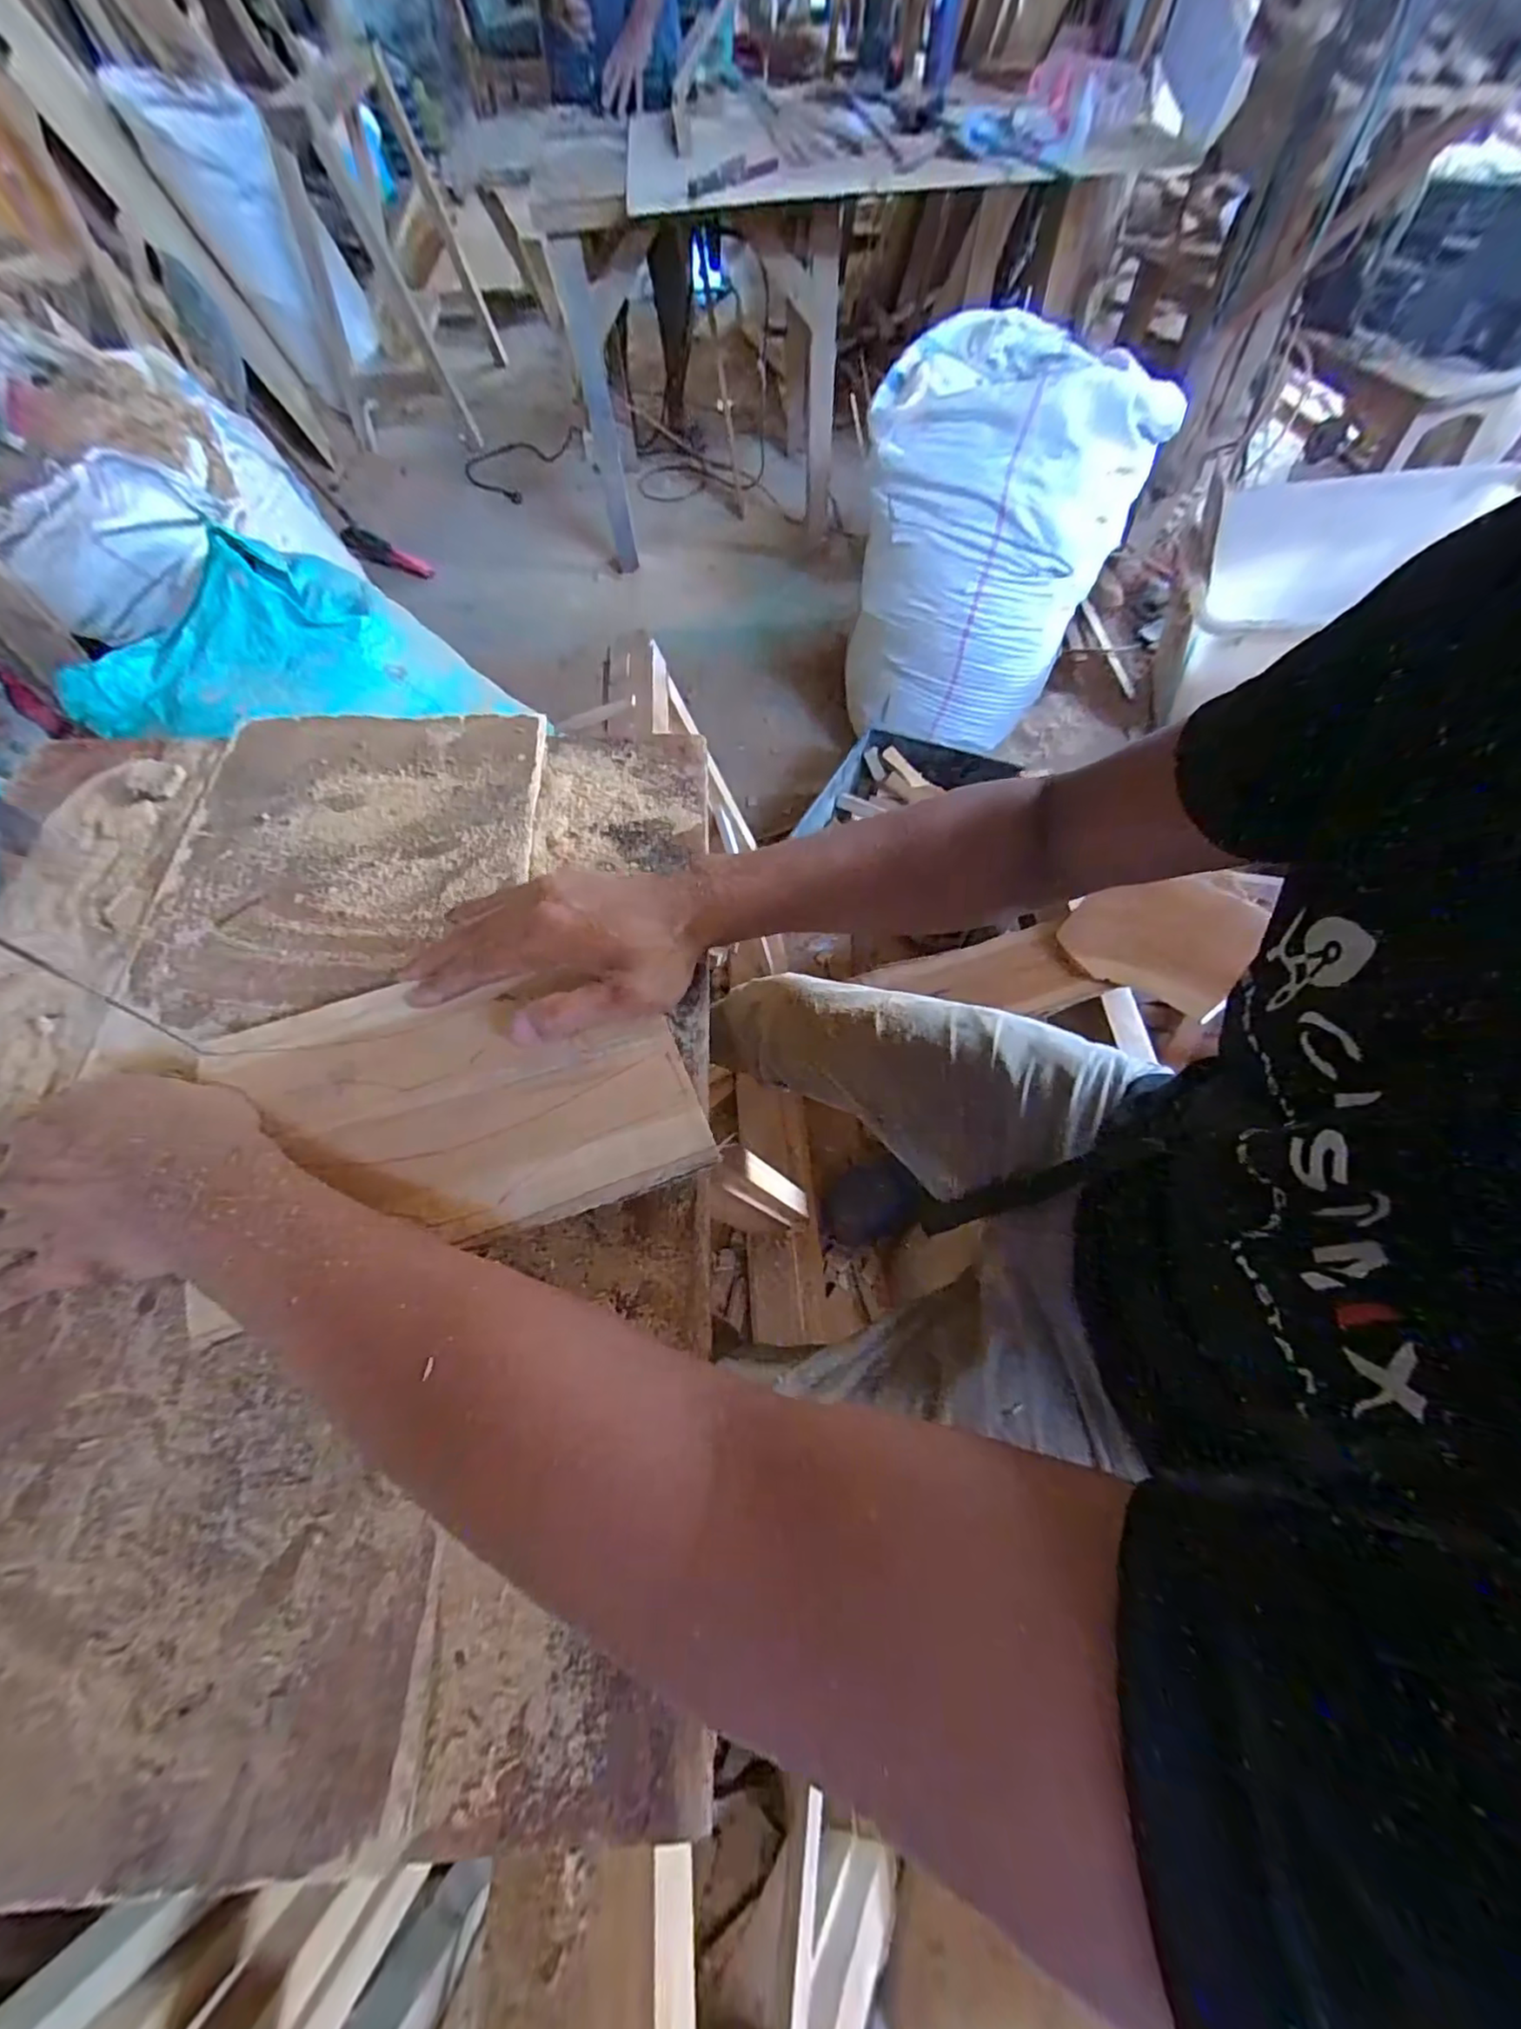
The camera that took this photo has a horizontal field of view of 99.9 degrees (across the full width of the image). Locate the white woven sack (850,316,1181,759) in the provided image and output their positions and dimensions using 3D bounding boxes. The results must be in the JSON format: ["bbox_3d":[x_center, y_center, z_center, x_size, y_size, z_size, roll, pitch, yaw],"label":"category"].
[{"bbox_3d":[0.440,-0.899,1.294,0.474,0.596,0.389,20,65,10],"label":"white woven sack"}]

